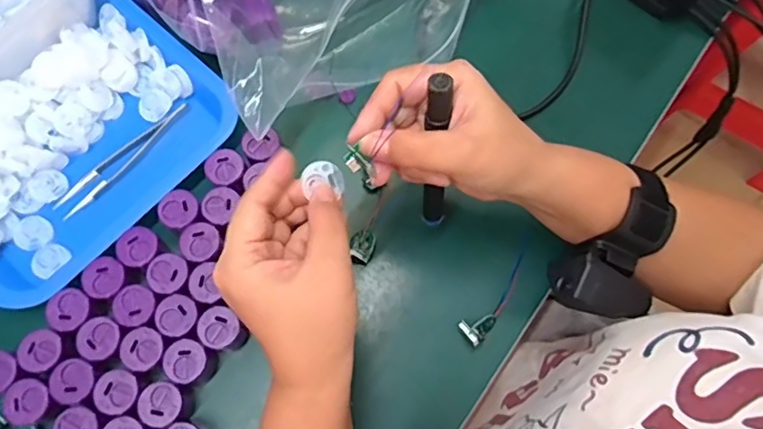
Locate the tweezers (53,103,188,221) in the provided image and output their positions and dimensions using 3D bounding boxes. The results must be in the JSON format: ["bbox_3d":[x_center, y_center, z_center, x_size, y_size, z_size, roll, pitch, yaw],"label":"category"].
[{"bbox_3d":[-0.198,-0.043,0.439,0.020,0.004,0.121,44,76,10],"label":"tweezers"}]

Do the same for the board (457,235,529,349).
[{"bbox_3d":[0.088,0.056,0.416,0.020,0.013,0.088,37,75,9],"label":"board"}]

